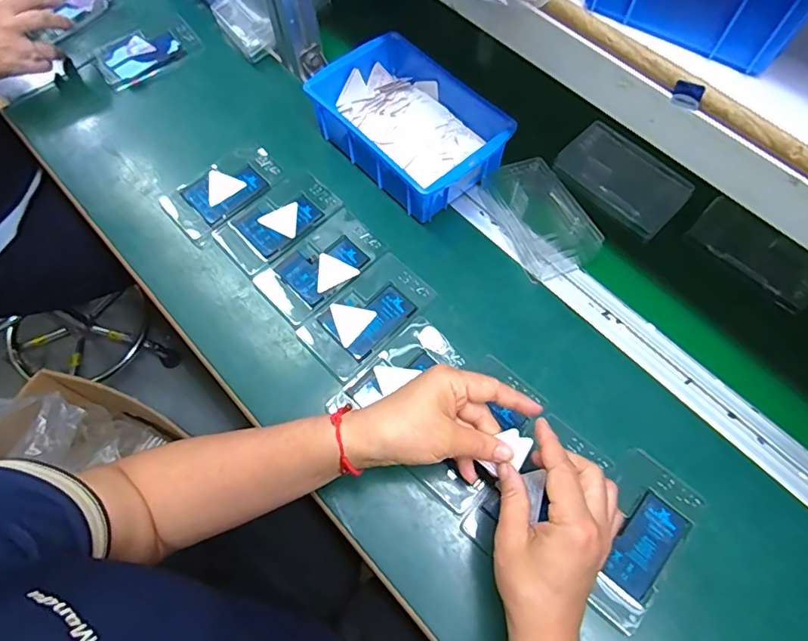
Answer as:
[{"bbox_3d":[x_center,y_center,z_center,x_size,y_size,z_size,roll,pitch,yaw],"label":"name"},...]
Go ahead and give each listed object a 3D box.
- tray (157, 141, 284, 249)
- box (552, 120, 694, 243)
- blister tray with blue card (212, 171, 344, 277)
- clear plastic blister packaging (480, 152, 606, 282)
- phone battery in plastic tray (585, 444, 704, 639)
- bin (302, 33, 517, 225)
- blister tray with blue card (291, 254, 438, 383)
[{"bbox_3d":[-0.199,-0.148,0.556,0.131,0.006,0.076,-42,72,-17],"label":"tray"},{"bbox_3d":[0.237,-0.155,0.542,0.082,0.025,0.130,-42,72,-17],"label":"box"},{"bbox_3d":[-0.133,-0.108,0.535,0.127,0.004,0.072,-38,71,-15],"label":"blister tray with blue card"},{"bbox_3d":[0.142,-0.111,0.528,0.073,0.033,0.133,-23,68,-10],"label":"clear plastic blister packaging"},{"bbox_3d":[0.187,0.176,0.411,0.072,0.013,0.125,38,71,16],"label":"phone battery in plastic tray"},{"bbox_3d":[0.012,-0.218,0.559,0.154,0.069,0.201,-40,71,-16],"label":"bin"},{"bbox_3d":[-0.035,-0.006,0.491,0.127,0.006,0.072,-41,72,-16],"label":"blister tray with blue card"}]

